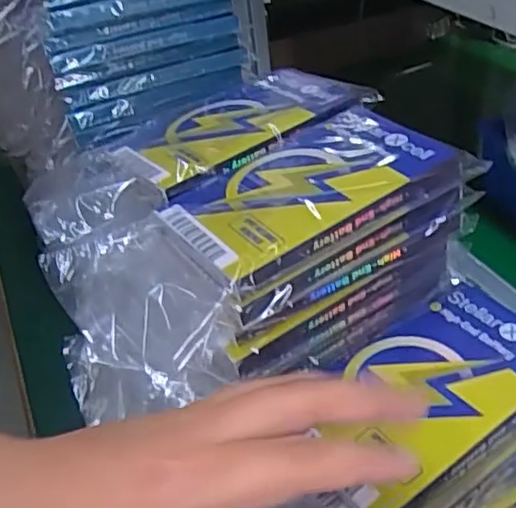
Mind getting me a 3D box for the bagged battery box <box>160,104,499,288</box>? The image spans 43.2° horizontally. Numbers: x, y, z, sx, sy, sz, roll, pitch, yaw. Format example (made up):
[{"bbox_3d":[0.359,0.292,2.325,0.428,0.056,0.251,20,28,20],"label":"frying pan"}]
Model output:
[{"bbox_3d":[0.026,-0.034,0.318,0.132,0.018,0.084,-23,40,-20],"label":"bagged battery box"}]

